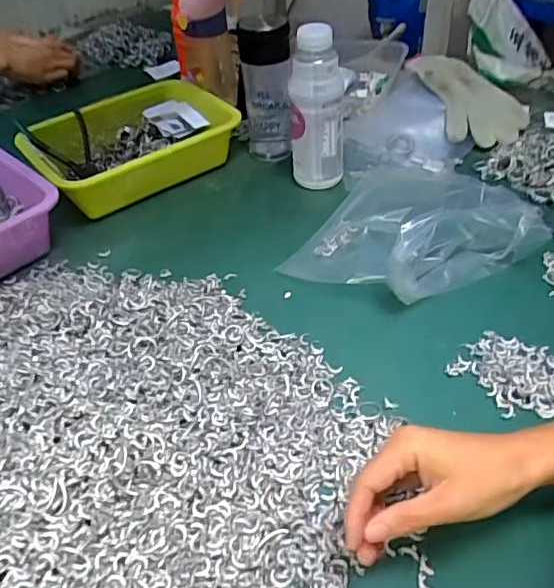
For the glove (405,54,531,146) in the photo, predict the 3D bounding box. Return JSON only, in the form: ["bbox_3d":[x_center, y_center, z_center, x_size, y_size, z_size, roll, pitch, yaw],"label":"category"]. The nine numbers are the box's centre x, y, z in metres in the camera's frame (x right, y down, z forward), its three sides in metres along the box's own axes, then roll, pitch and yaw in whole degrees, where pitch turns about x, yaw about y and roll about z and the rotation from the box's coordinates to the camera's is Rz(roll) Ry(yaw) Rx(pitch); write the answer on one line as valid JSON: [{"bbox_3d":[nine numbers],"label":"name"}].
[{"bbox_3d":[0.271,-0.286,0.831,0.189,0.069,0.156,15,45,18],"label":"glove"}]

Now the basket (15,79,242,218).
[{"bbox_3d":[-0.198,-0.198,0.793,0.268,0.084,0.193,-27,48,-24],"label":"basket"}]

